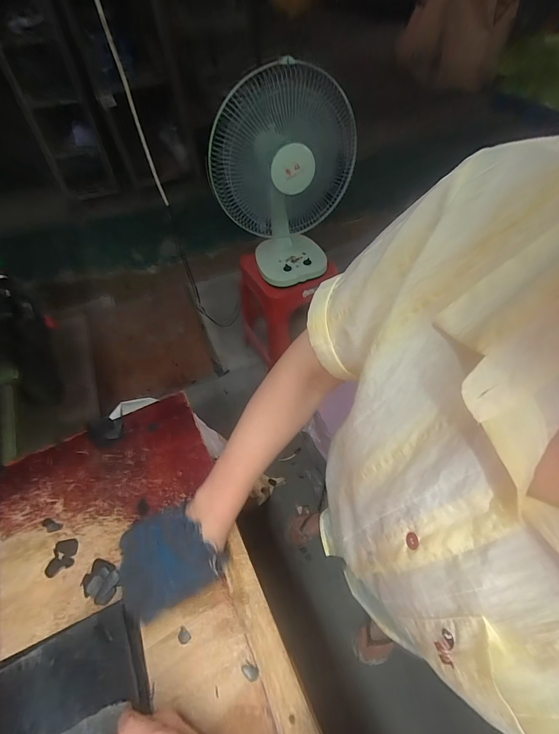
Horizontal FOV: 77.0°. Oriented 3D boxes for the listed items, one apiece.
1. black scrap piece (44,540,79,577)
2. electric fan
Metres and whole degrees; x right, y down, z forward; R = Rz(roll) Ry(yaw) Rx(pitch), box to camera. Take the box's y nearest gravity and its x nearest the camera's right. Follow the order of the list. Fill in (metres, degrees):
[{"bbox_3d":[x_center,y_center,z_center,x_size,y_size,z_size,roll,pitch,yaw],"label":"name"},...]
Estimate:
[{"bbox_3d":[-0.267,0.234,0.432,0.031,0.004,0.039,-5,54,-1],"label":"black scrap piece"},{"bbox_3d":[0.006,-0.515,1.016,0.375,0.538,0.212,-23,57,-13],"label":"electric fan"}]

